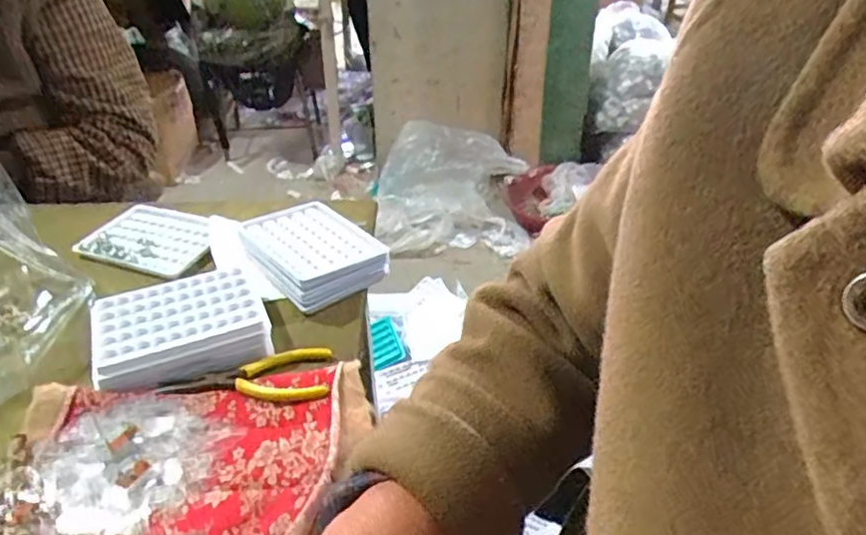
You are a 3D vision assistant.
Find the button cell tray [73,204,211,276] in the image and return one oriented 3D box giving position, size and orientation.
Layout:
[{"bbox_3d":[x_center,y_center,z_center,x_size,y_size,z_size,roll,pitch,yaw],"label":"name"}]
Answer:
[{"bbox_3d":[-0.287,-0.030,0.629,0.119,0.015,0.084,13,37,17],"label":"button cell tray"}]

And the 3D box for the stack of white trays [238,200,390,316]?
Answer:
[{"bbox_3d":[-0.116,-0.019,0.590,0.102,0.033,0.130,-24,41,-30],"label":"stack of white trays"}]

